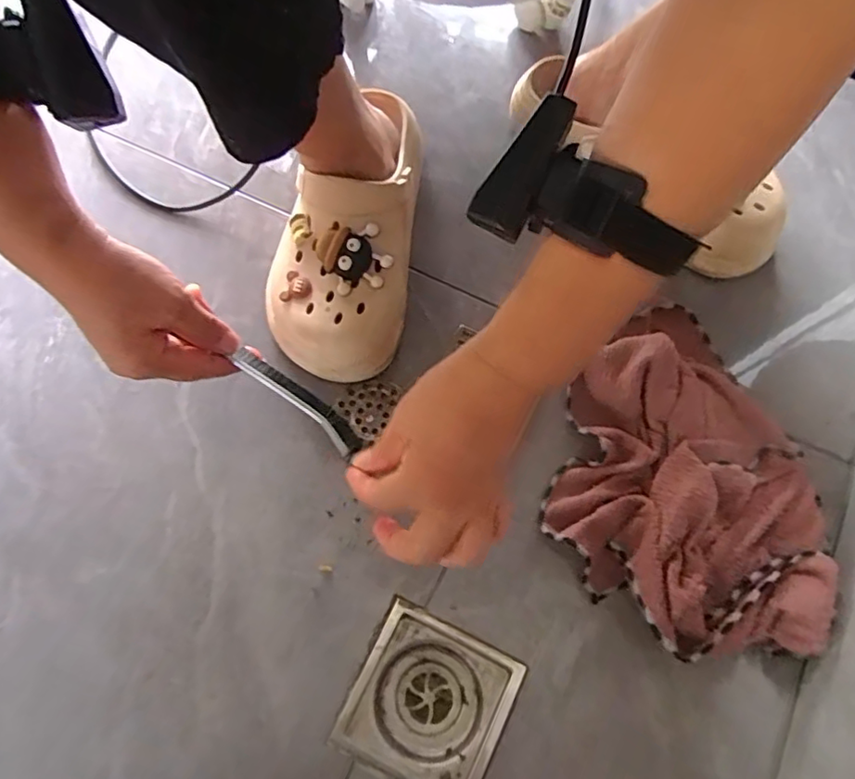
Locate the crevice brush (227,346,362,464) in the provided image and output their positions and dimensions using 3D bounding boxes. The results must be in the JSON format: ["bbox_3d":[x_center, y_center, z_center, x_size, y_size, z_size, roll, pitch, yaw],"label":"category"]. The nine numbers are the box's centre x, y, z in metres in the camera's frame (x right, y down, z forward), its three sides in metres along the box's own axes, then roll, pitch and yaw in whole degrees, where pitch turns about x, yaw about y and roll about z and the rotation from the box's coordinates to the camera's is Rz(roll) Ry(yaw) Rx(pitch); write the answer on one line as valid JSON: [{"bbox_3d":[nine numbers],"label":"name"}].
[{"bbox_3d":[-0.082,0.007,0.373,0.101,0.027,0.006,39,119,13],"label":"crevice brush"}]

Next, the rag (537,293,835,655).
[{"bbox_3d":[0.177,0.055,0.409,0.171,0.038,0.228,3,72,2],"label":"rag"}]

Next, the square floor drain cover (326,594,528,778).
[{"bbox_3d":[0.000,0.208,0.387,0.098,0.018,0.099,25,74,8],"label":"square floor drain cover"}]

